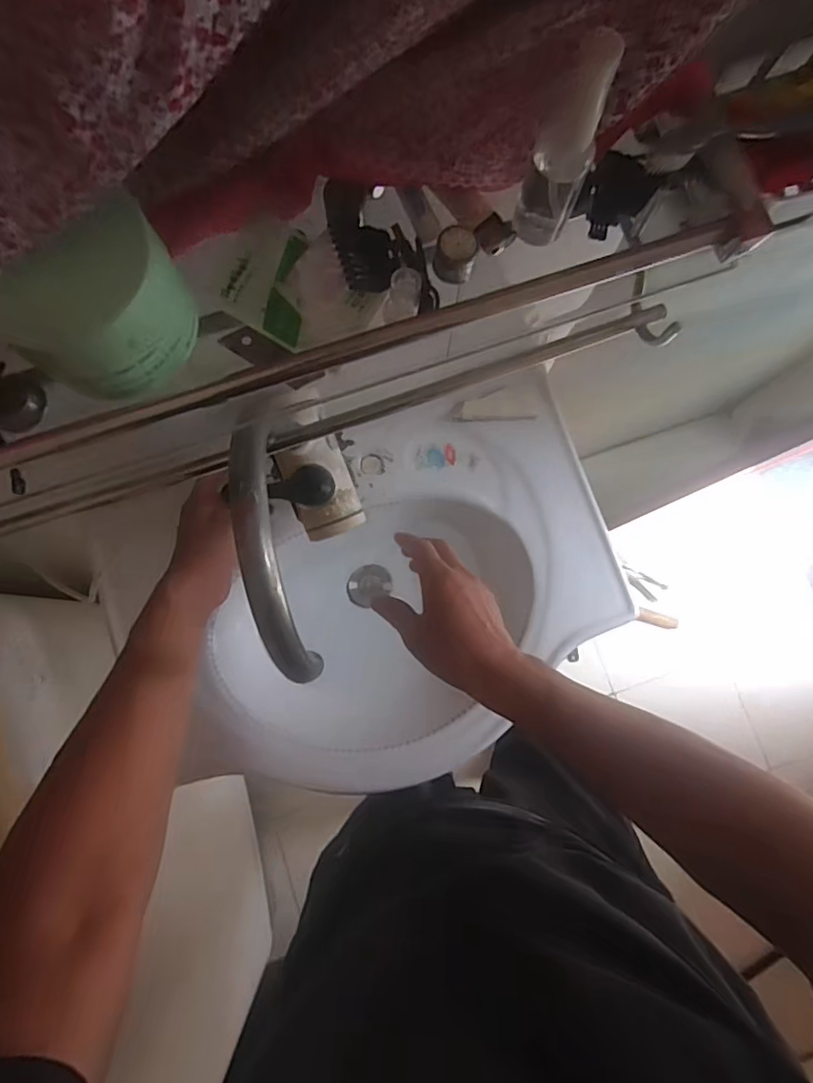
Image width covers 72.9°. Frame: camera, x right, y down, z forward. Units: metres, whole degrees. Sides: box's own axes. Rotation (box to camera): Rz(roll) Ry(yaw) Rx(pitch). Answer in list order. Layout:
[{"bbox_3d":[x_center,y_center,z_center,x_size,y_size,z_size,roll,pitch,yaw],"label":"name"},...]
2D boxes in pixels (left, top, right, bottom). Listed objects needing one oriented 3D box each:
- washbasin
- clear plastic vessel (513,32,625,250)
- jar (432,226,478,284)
[{"bbox_3d":[-0.002,0.065,0.720,0.516,0.153,0.403,-18,81,-3],"label":"washbasin"},{"bbox_3d":[0.076,-0.189,0.265,0.028,0.099,0.022,19,81,4],"label":"clear plastic vessel"},{"bbox_3d":[0.026,-0.155,0.299,0.021,0.020,0.020,7,80,2],"label":"jar"}]

